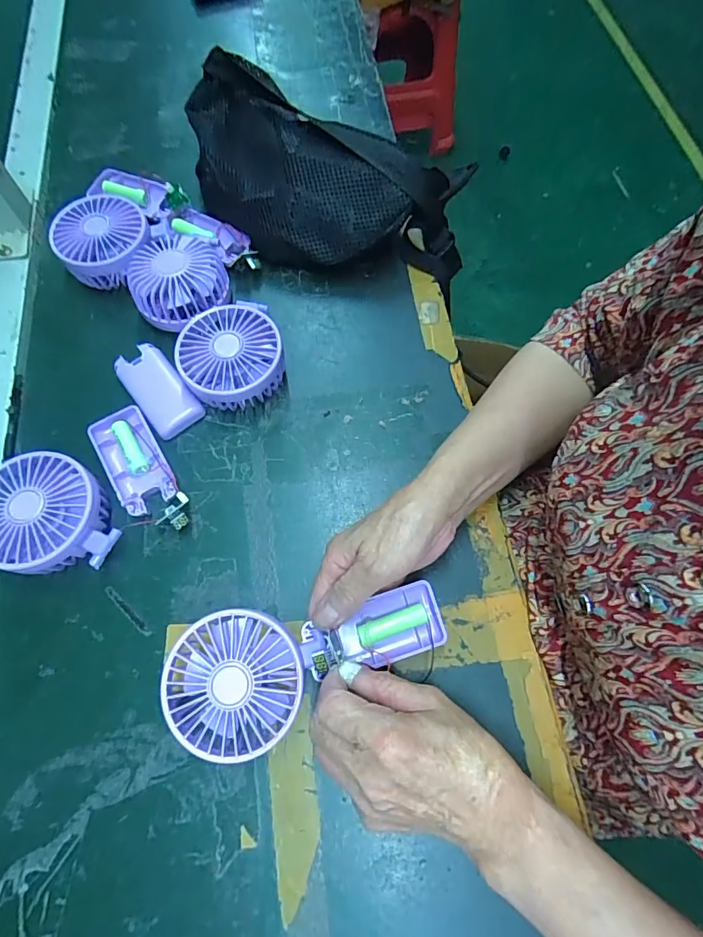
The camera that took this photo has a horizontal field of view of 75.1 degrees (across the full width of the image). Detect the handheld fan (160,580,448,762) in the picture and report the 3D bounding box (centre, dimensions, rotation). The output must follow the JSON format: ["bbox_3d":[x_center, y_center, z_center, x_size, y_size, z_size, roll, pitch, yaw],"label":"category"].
[{"bbox_3d":[-0.027,0.124,0.300,0.181,0.027,0.079,-12,69,-14],"label":"handheld fan"}]

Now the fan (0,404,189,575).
[{"bbox_3d":[-0.206,0.021,0.349,0.130,0.043,0.113,-33,72,-11],"label":"fan"}]

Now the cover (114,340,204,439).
[{"bbox_3d":[-0.168,-0.068,0.397,0.042,0.018,0.086,-36,73,-12],"label":"cover"}]

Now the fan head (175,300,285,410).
[{"bbox_3d":[-0.101,-0.094,0.390,0.083,0.046,0.089,0,69,0],"label":"fan head"}]

